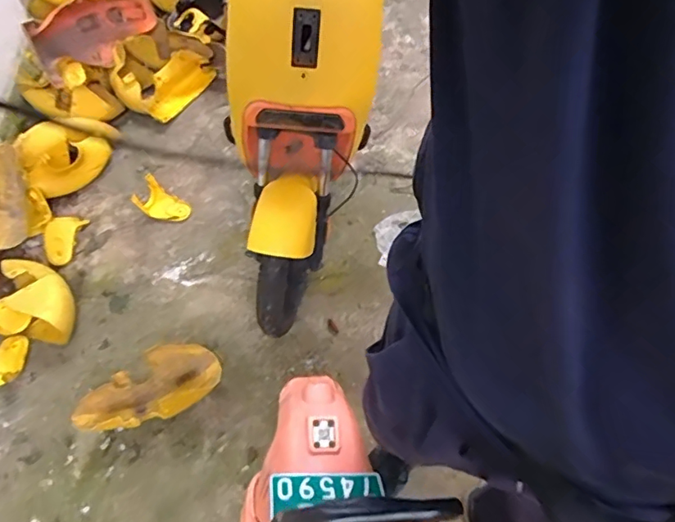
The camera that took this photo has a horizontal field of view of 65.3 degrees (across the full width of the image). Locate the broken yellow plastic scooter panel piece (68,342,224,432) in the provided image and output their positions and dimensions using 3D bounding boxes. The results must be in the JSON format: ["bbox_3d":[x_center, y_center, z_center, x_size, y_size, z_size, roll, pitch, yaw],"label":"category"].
[{"bbox_3d":[-0.473,0.326,1.350,0.342,0.107,0.165,-17,60,-7],"label":"broken yellow plastic scooter panel piece"}]

